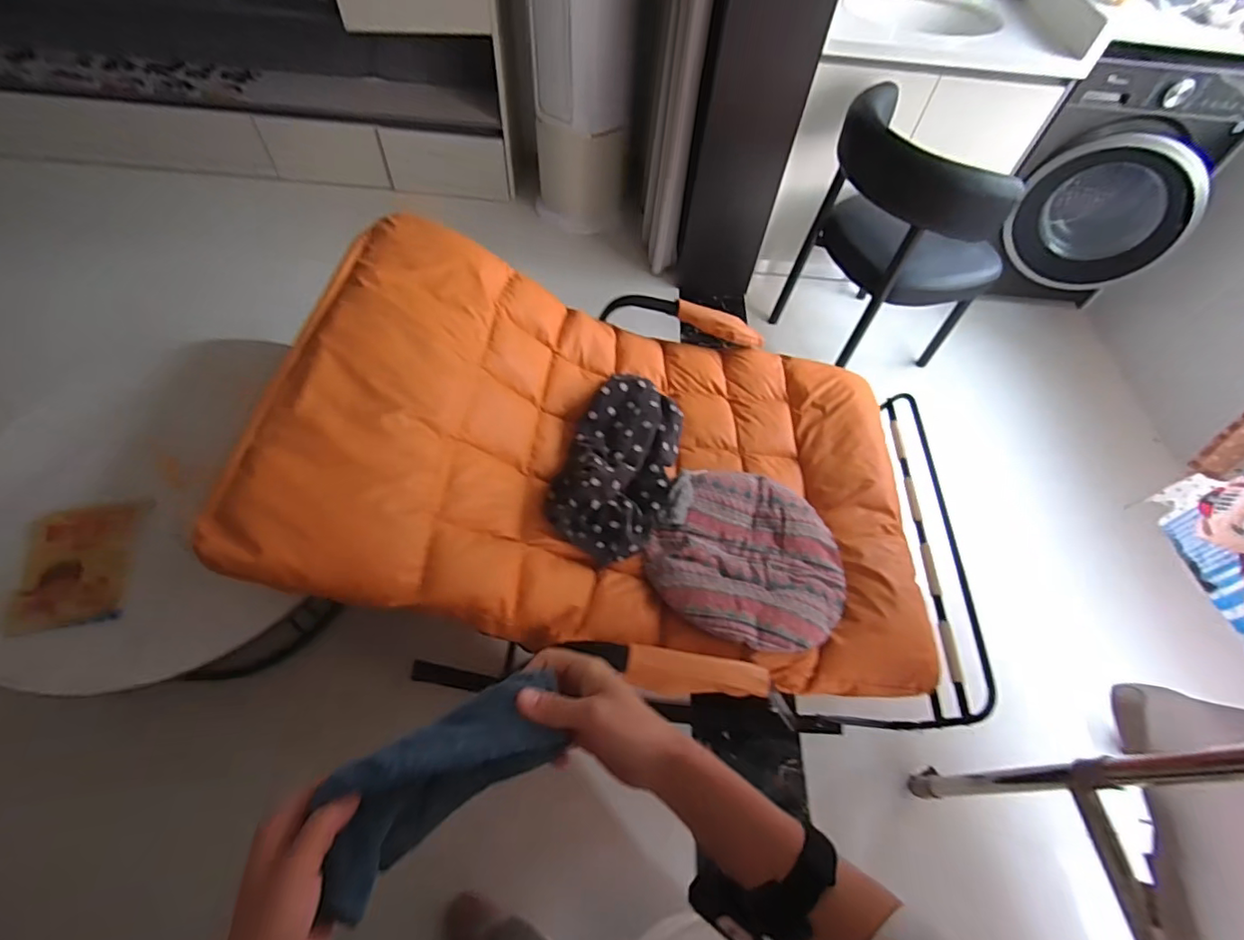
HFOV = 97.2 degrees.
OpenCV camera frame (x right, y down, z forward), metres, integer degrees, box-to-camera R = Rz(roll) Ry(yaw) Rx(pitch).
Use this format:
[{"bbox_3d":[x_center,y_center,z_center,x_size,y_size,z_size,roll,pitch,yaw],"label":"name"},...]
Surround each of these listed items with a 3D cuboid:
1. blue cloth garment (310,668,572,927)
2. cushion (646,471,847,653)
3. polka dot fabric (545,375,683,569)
[{"bbox_3d":[-0.123,0.205,0.373,0.168,0.047,0.072,-33,65,-20],"label":"blue cloth garment"},{"bbox_3d":[0.274,0.177,1.124,0.377,0.055,0.374,2,57,-3],"label":"cushion"},{"bbox_3d":[0.000,-0.028,1.160,0.226,0.140,0.428,16,58,6],"label":"polka dot fabric"}]

